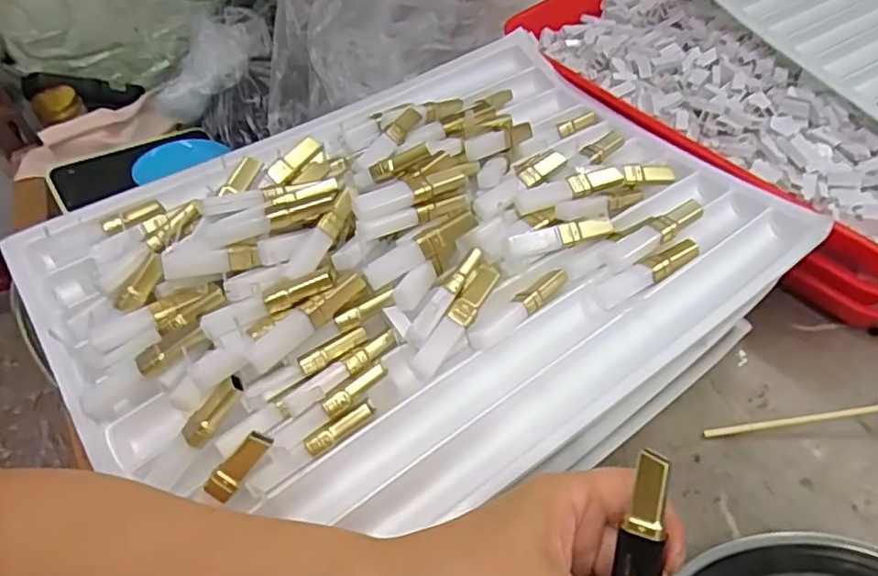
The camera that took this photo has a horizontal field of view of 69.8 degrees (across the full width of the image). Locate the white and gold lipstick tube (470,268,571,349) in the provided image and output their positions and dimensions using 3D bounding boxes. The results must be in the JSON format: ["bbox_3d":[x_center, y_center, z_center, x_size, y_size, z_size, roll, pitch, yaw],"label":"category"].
[{"bbox_3d":[0.048,0.011,0.368,0.075,0.011,0.015,-36,55,-21],"label":"white and gold lipstick tube"}]

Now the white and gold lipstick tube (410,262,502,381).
[{"bbox_3d":[0.008,0.018,0.358,0.015,0.012,0.074,28,73,27],"label":"white and gold lipstick tube"}]

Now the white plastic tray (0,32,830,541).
[{"bbox_3d":[-0.018,-0.033,0.392,0.421,0.052,0.312,-31,54,-19],"label":"white plastic tray"}]

